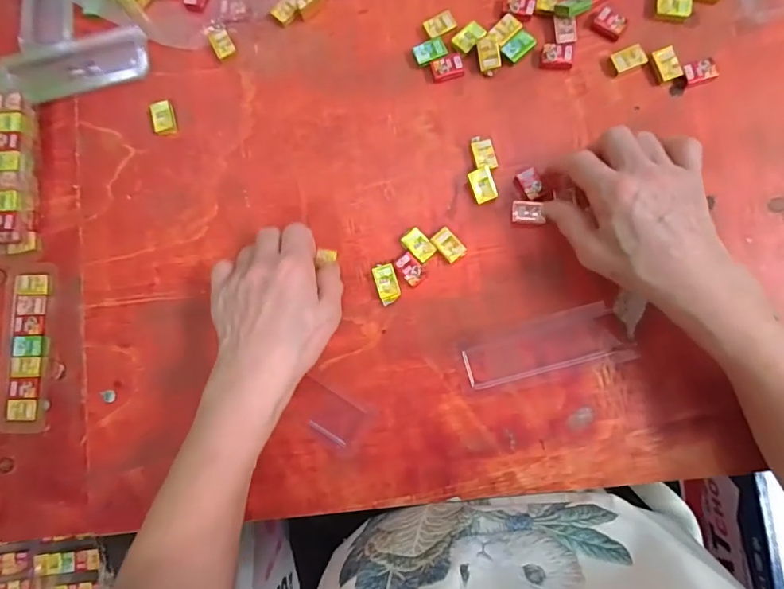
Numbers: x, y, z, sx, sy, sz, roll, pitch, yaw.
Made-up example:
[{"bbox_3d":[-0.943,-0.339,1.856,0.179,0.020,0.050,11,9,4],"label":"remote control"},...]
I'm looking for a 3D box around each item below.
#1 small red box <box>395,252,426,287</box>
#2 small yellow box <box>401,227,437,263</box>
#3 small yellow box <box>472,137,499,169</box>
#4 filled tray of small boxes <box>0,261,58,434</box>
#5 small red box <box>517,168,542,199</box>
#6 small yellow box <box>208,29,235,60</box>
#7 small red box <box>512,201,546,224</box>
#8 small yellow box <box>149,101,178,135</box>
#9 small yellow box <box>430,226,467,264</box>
[{"bbox_3d":[0.015,-0.020,0.366,0.016,0.007,0.026,-33,82,1],"label":"small red box"},{"bbox_3d":[0.021,-0.039,0.367,0.017,0.010,0.026,-39,82,0],"label":"small yellow box"},{"bbox_3d":[0.074,-0.114,0.371,0.016,0.010,0.029,-13,82,4],"label":"small yellow box"},{"bbox_3d":[-0.303,0.042,0.385,0.039,0.009,0.138,-2,83,5],"label":"filled tray of small boxes"},{"bbox_3d":[0.109,-0.087,0.364,0.015,0.005,0.024,-20,82,3],"label":"small red box"},{"bbox_3d":[-0.148,-0.219,0.403,0.016,0.008,0.027,-26,82,2],"label":"small yellow box"},{"bbox_3d":[0.107,-0.065,0.361,0.024,0.004,0.018,2,84,6],"label":"small red box"},{"bbox_3d":[-0.197,-0.153,0.398,0.019,0.007,0.029,-10,83,4],"label":"small yellow box"},{"bbox_3d":[0.045,-0.039,0.366,0.017,0.009,0.027,-39,82,0],"label":"small yellow box"}]

